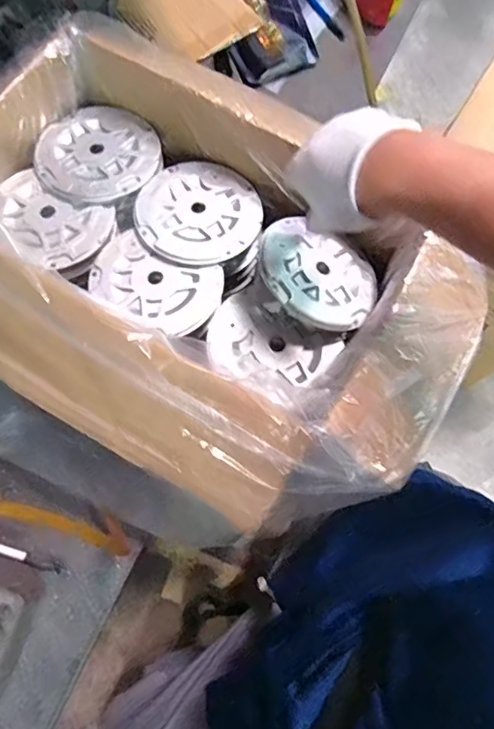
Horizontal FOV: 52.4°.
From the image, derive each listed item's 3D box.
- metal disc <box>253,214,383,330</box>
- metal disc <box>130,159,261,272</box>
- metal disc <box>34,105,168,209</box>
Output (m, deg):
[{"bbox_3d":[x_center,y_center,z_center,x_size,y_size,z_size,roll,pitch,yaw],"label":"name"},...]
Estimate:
[{"bbox_3d":[0.073,-0.094,0.521,0.133,0.009,0.117,33,56,-5],"label":"metal disc"},{"bbox_3d":[-0.053,-0.166,0.554,0.131,0.014,0.134,0,73,-1],"label":"metal disc"},{"bbox_3d":[-0.170,-0.239,0.570,0.136,0.010,0.130,0,73,-1],"label":"metal disc"}]

